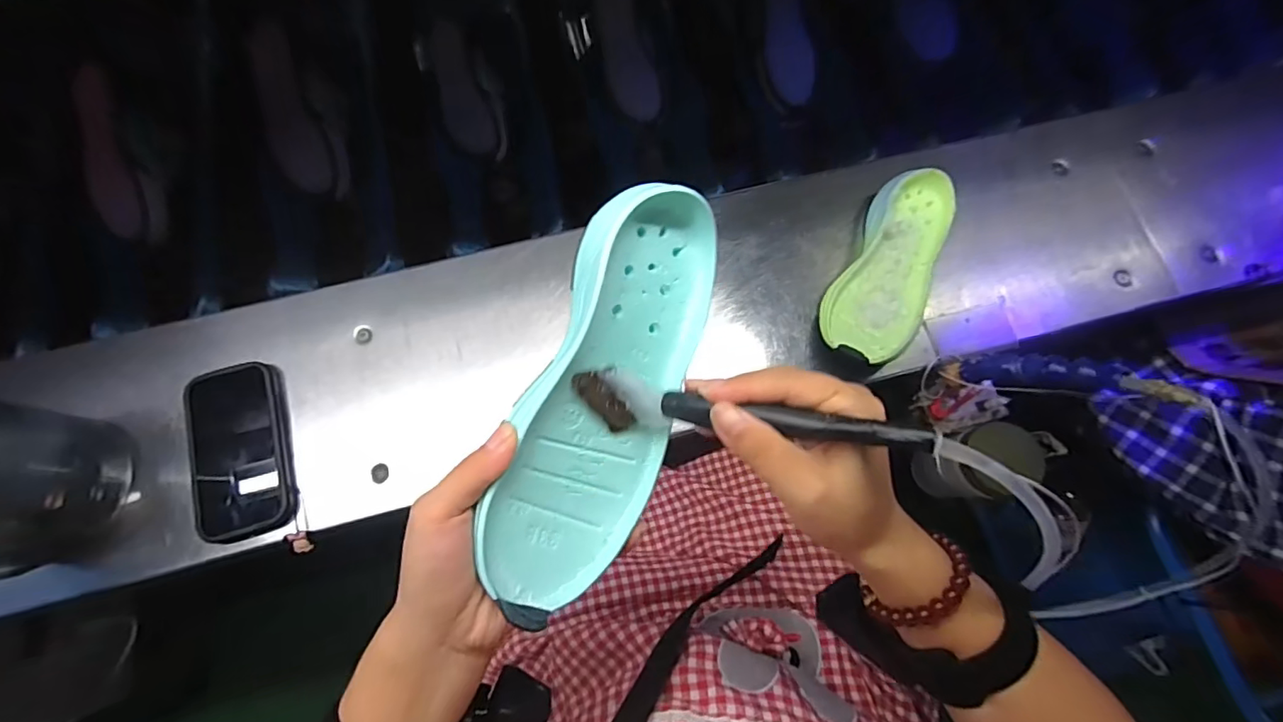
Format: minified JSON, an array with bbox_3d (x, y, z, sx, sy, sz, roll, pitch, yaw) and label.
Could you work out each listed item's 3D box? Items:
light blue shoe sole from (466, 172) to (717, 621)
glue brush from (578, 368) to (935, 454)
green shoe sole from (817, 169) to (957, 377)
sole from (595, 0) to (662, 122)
[{"bbox_3d":[-0.020,0.014,0.293,0.088,0.042,0.228,24,78,-27],"label":"light blue shoe sole"},{"bbox_3d":[0.045,0.025,0.257,0.159,0.047,0.026,4,69,31],"label":"glue brush"},{"bbox_3d":[0.250,-0.089,0.546,0.092,0.044,0.217,29,75,4],"label":"green shoe sole"},{"bbox_3d":[-0.020,-0.375,0.655,0.055,0.014,0.169,-16,87,8],"label":"sole"}]

